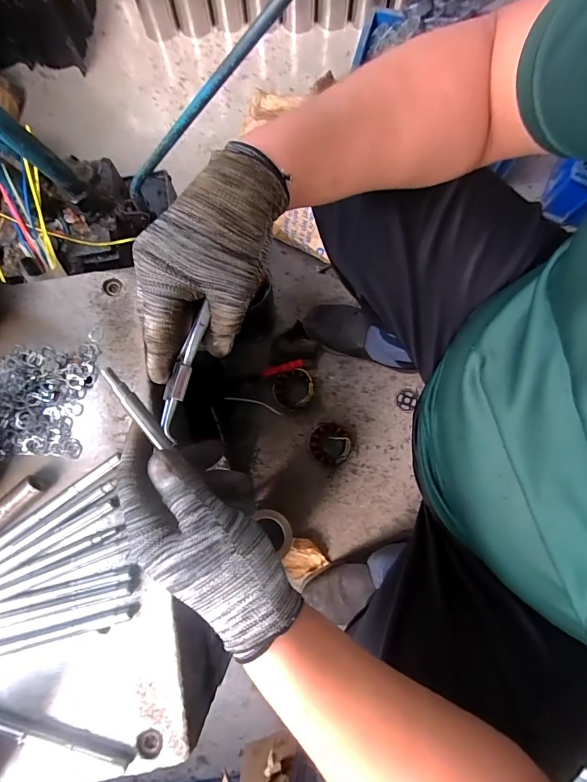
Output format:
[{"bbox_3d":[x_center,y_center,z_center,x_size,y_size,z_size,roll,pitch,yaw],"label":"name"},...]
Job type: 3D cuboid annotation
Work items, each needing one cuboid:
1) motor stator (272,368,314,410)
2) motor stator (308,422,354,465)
[{"bbox_3d":[0.000,0.000,0.815,0.084,0.045,0.080,0,78,1],"label":"motor stator"},{"bbox_3d":[0.074,0.106,0.793,0.081,0.043,0.084,0,78,1],"label":"motor stator"}]

